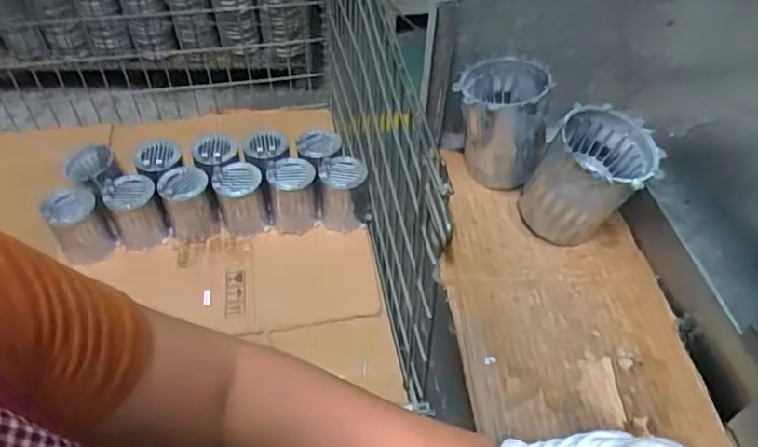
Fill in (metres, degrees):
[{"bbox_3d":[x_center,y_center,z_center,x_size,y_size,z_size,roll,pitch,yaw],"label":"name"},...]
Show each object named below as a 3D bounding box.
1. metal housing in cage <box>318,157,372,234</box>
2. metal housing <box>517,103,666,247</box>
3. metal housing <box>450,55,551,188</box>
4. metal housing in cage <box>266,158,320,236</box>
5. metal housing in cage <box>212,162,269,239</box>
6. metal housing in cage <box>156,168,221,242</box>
[{"bbox_3d":[-0.066,-0.054,1.142,0.096,0.122,0.096,-1,49,-2],"label":"metal housing in cage"},{"bbox_3d":[0.205,-0.040,0.587,0.109,0.117,0.092,11,49,9],"label":"metal housing"},{"bbox_3d":[0.135,-0.111,0.652,0.102,0.118,0.094,20,51,16],"label":"metal housing"},{"bbox_3d":[-0.165,-0.053,1.134,0.092,0.119,0.095,-9,49,-8],"label":"metal housing in cage"},{"bbox_3d":[-0.262,-0.044,1.117,0.081,0.124,0.088,-16,51,-15],"label":"metal housing in cage"},{"bbox_3d":[-0.358,-0.033,1.113,0.090,0.135,0.094,-17,51,-15],"label":"metal housing in cage"}]

